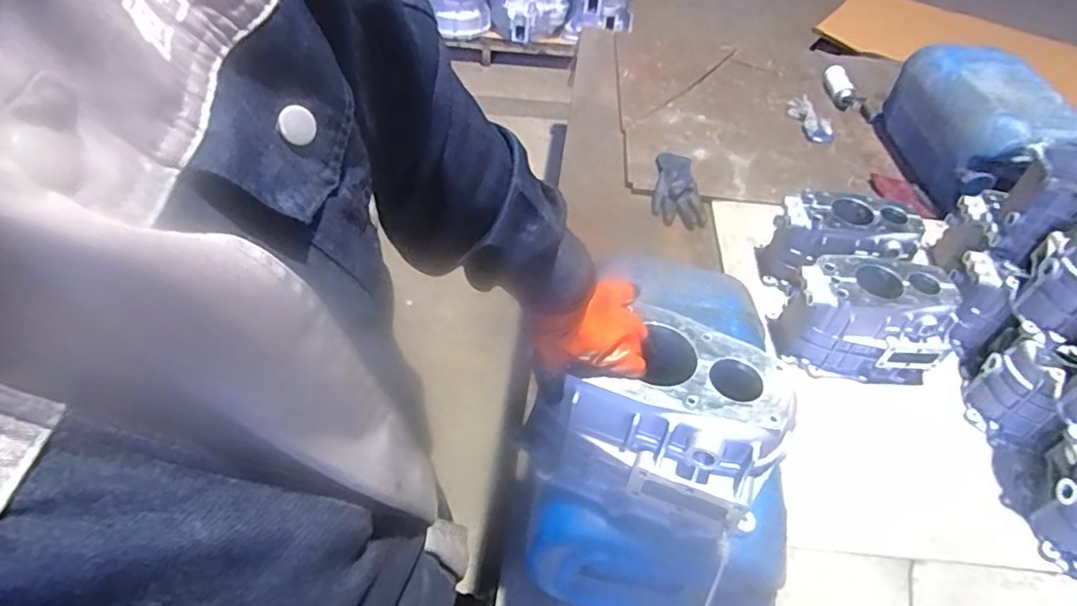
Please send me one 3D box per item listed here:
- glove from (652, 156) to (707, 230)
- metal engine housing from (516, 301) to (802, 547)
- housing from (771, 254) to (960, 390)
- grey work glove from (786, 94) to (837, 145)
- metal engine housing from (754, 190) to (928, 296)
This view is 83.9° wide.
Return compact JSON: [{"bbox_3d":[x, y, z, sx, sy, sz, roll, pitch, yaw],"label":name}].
[{"bbox_3d":[0.318,-0.260,1.374,0.117,0.043,0.227,6,47,0],"label":"glove"},{"bbox_3d":[0.123,0.119,0.617,0.231,0.150,0.154,21,51,16],"label":"metal engine housing"},{"bbox_3d":[0.551,0.021,1.036,0.243,0.163,0.165,11,48,5],"label":"housing"},{"bbox_3d":[0.725,-0.487,1.581,0.076,0.031,0.214,-4,48,-9],"label":"grey work glove"},{"bbox_3d":[0.574,-0.107,1.156,0.249,0.162,0.145,17,48,10],"label":"metal engine housing"}]

